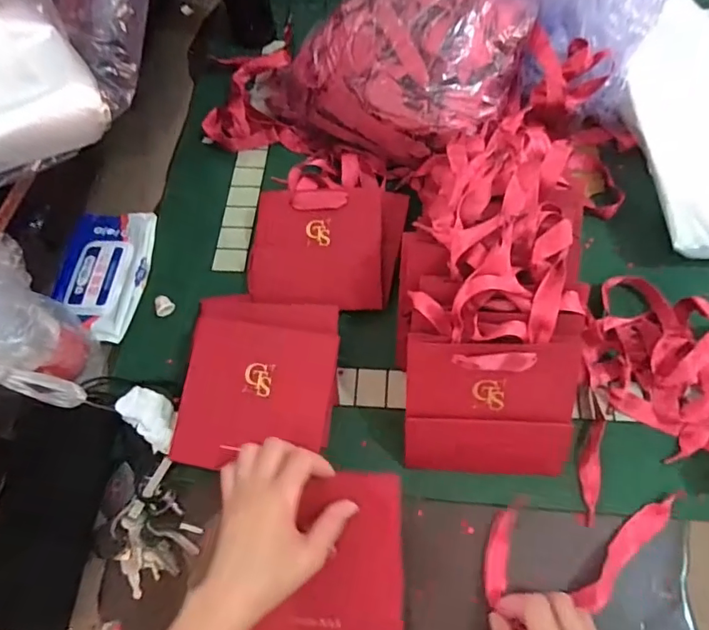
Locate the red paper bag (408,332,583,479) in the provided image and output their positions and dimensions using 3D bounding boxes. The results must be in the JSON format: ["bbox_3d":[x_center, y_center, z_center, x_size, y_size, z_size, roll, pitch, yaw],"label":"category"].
[{"bbox_3d":[0.113,0.080,0.424,0.135,0.126,0.010,2,21,5],"label":"red paper bag"}]

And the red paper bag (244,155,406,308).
[{"bbox_3d":[-0.031,-0.097,0.560,0.167,0.038,0.183,9,64,8],"label":"red paper bag"}]

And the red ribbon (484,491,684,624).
[{"bbox_3d":[0.191,0.196,0.421,0.170,0.015,0.086,-9,63,3],"label":"red ribbon"}]

